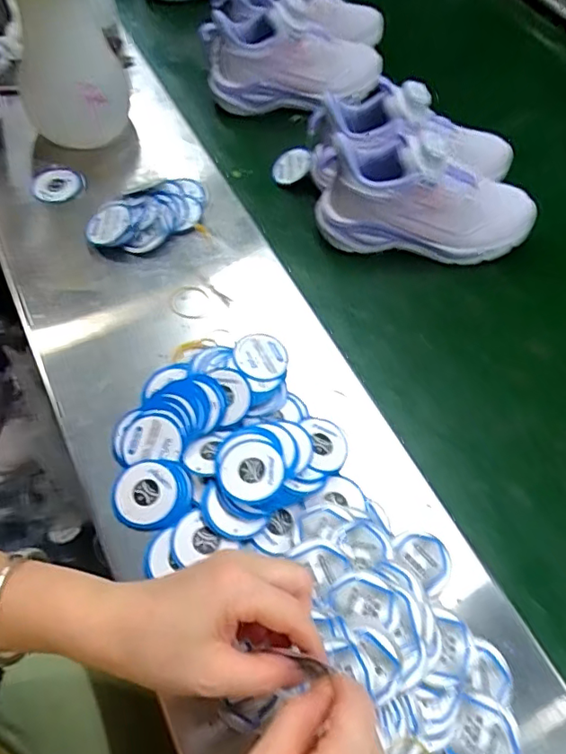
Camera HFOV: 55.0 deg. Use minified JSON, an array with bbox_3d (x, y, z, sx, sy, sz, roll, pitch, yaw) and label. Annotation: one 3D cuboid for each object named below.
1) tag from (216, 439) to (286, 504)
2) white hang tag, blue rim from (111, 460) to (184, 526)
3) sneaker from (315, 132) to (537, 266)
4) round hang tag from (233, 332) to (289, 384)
[{"bbox_3d":[-0.024,0.067,0.396,0.047,0.005,0.046,-4,64,7],"label":"tag"},{"bbox_3d":[-0.101,0.084,0.403,0.050,0.004,0.047,0,63,1],"label":"white hang tag, blue rim"},{"bbox_3d":[0.143,-0.179,0.536,0.208,0.111,0.077,3,61,2],"label":"sneaker"},{"bbox_3d":[-0.019,-0.017,0.456,0.044,0.004,0.044,7,65,-15],"label":"round hang tag"}]

